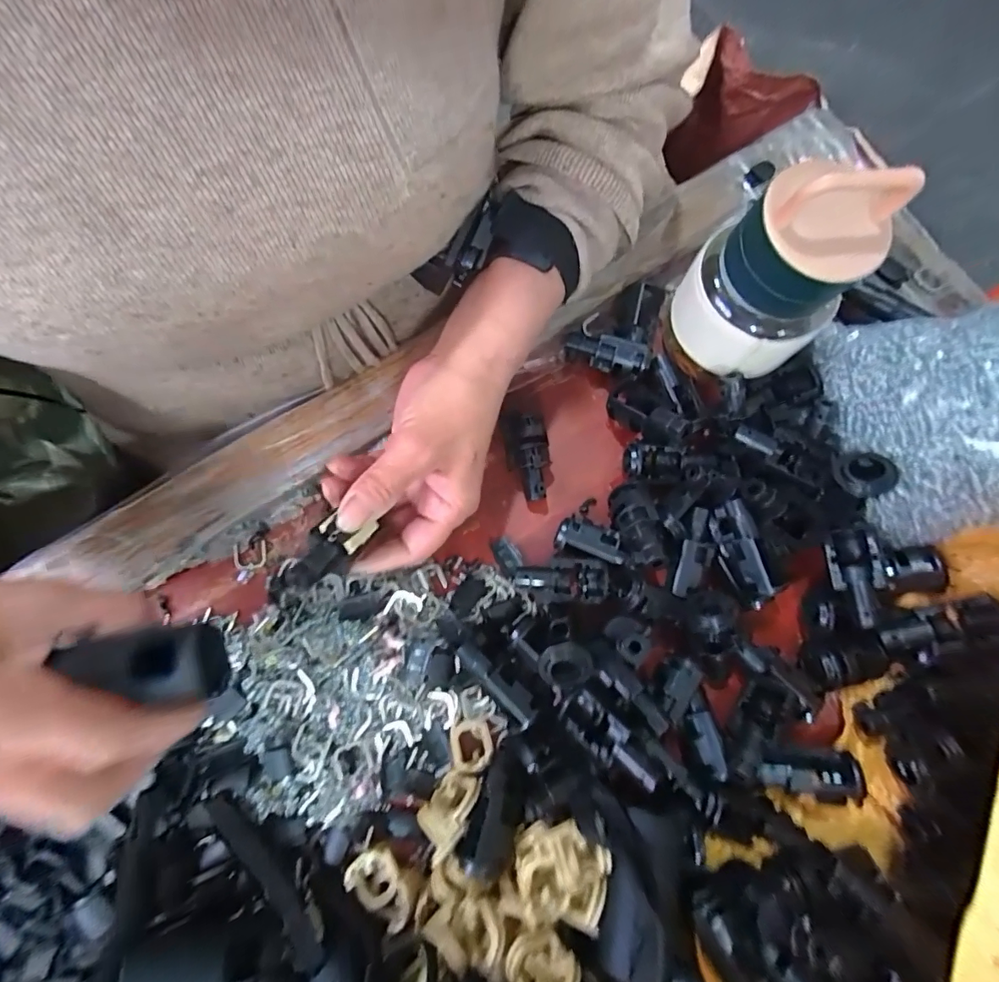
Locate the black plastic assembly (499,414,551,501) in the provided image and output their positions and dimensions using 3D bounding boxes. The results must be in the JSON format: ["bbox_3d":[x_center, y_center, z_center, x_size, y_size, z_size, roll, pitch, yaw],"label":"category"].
[{"bbox_3d":[0.017,-0.020,0.301,0.026,0.024,0.052,-11,76,-4],"label":"black plastic assembly"}]

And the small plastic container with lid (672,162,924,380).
[{"bbox_3d":[0.141,-0.111,0.253,0.075,0.112,0.061,41,78,9],"label":"small plastic container with lid"}]

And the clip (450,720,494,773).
[{"bbox_3d":[-0.015,0.139,0.266,0.025,0.008,0.025,-8,42,8],"label":"clip"}]

